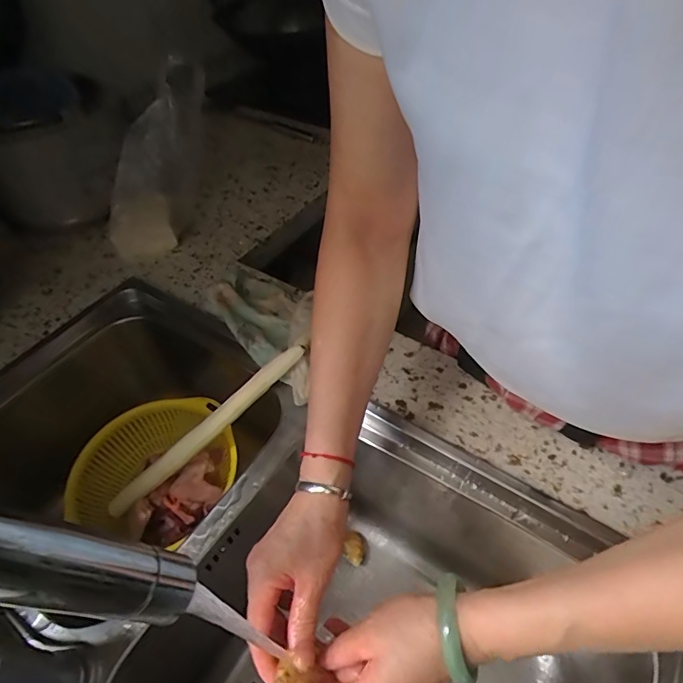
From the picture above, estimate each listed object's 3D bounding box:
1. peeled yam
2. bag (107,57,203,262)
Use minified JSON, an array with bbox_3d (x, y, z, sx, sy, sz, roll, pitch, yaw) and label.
[{"bbox_3d":[-0.175,0.117,0.569,0.348,0.026,0.022,-40,49,17],"label":"peeled yam"},{"bbox_3d":[-0.250,-0.251,0.650,0.073,0.289,0.123,26,10,24],"label":"bag"}]

